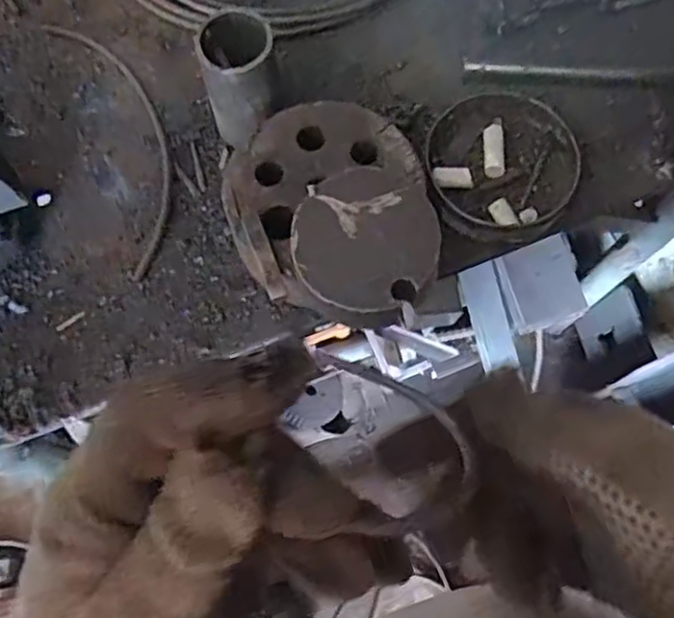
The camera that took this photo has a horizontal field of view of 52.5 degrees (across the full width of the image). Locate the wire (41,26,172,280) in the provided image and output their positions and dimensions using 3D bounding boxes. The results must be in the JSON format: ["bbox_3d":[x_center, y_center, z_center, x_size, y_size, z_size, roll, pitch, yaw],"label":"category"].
[{"bbox_3d":[-0.134,-0.111,0.426,0.046,0.006,0.191,-23,74,-7],"label":"wire"}]

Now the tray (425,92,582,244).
[{"bbox_3d":[0.100,-0.088,0.414,0.087,0.014,0.095,0,73,0],"label":"tray"}]

